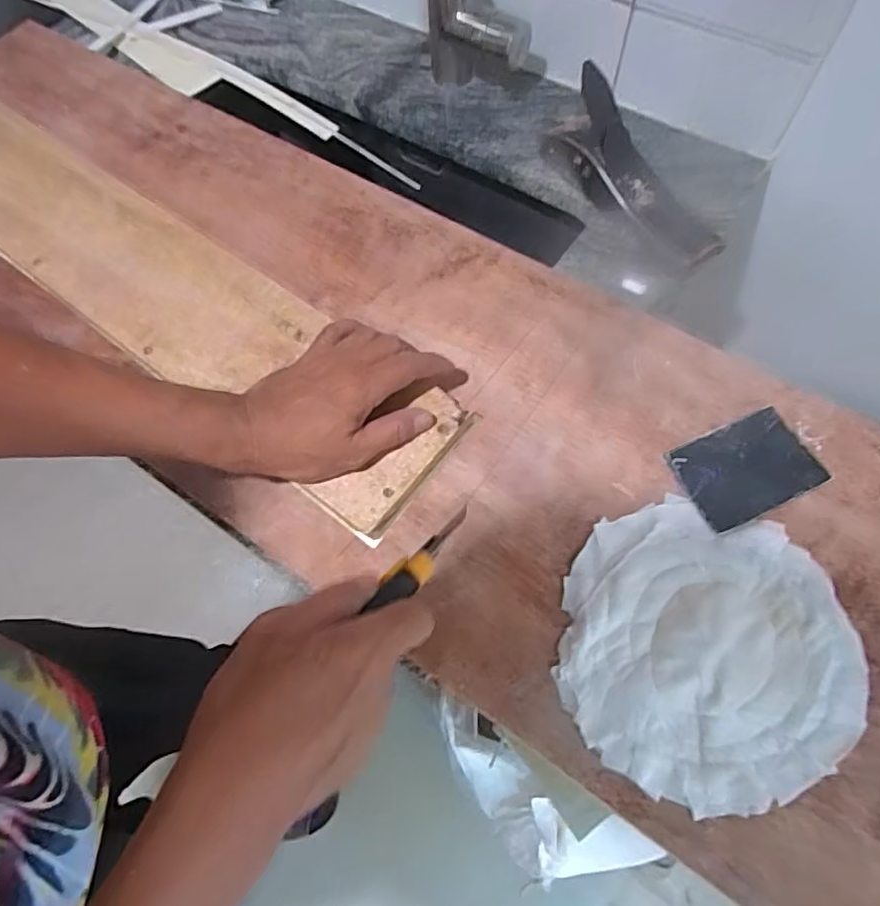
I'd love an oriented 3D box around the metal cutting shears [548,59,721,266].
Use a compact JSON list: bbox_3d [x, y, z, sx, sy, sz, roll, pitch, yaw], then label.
[{"bbox_3d":[0.177,-0.255,0.542,0.052,0.072,0.209,-33,80,-16],"label":"metal cutting shears"}]

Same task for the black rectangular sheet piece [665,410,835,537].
[{"bbox_3d":[0.220,0.011,0.416,0.097,0.006,0.068,-21,64,-10],"label":"black rectangular sheet piece"}]

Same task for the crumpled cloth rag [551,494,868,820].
[{"bbox_3d":[0.166,0.119,0.357,0.174,0.016,0.174,19,64,10],"label":"crumpled cloth rag"}]

